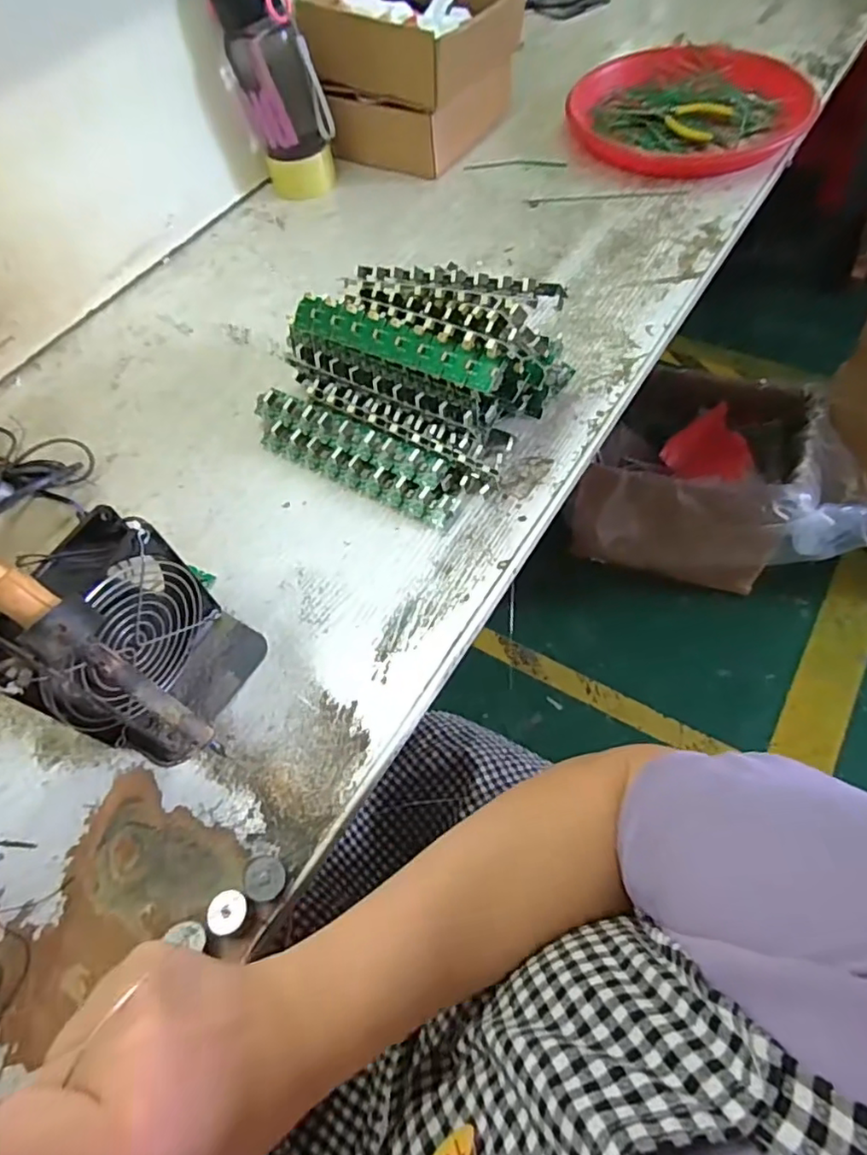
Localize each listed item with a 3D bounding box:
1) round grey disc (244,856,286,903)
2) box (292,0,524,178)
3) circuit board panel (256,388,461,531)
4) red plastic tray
[{"bbox_3d":[-0.099,0.178,0.350,0.023,0.006,0.023,3,79,-17],"label":"round grey disc"},{"bbox_3d":[-0.025,-0.656,0.751,0.214,0.134,0.222,26,66,21],"label":"box"},{"bbox_3d":[-0.070,-0.106,0.513,0.206,0.031,0.046,25,65,21],"label":"circuit board panel"},{"bbox_3d":[0.321,-0.598,0.758,0.286,0.029,0.244,18,63,18],"label":"red plastic tray"}]

